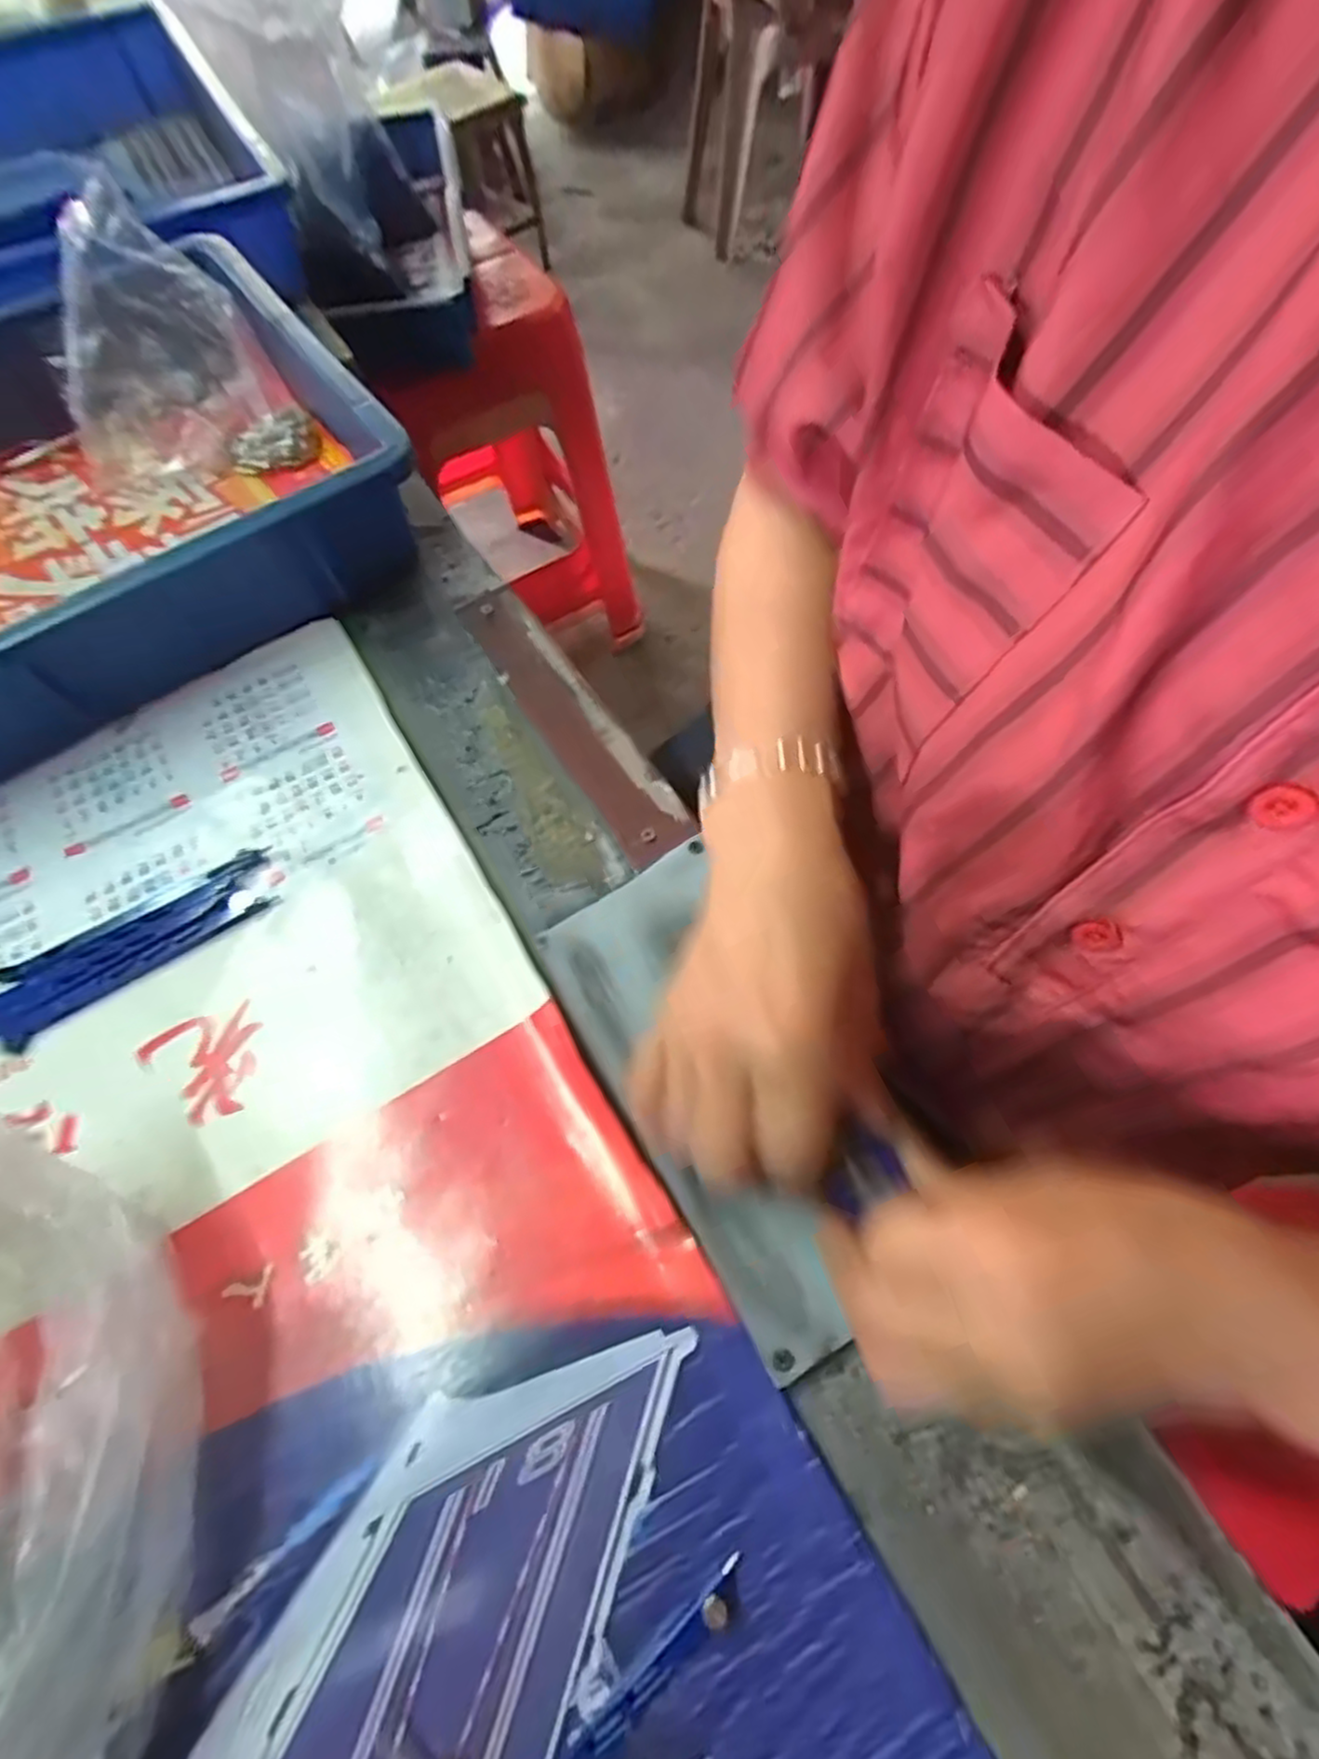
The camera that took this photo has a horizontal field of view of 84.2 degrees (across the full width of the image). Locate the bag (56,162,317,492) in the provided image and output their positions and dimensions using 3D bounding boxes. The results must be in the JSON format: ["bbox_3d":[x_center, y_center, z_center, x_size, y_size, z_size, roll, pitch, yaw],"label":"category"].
[{"bbox_3d":[-0.314,-0.321,0.447,0.127,0.118,0.145,-41,69,-16],"label":"bag"}]

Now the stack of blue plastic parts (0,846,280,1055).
[{"bbox_3d":[-0.251,0.032,0.340,0.142,0.008,0.039,-32,67,-12],"label":"stack of blue plastic parts"}]

